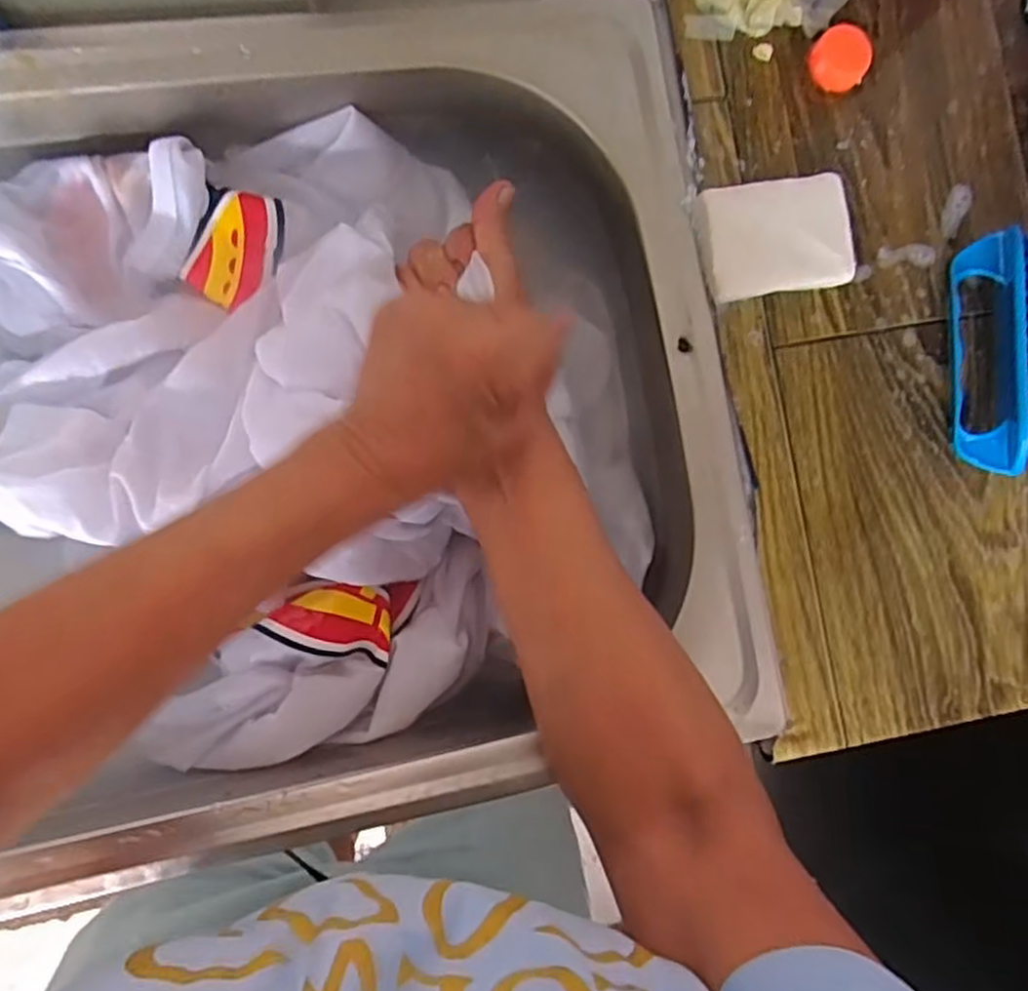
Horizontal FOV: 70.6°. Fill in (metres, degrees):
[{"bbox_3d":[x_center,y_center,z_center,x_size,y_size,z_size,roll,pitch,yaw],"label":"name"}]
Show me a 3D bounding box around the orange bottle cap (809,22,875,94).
[{"bbox_3d":[0.182,-0.243,0.402,0.032,0.013,0.033,0,87,-8],"label":"orange bottle cap"}]

